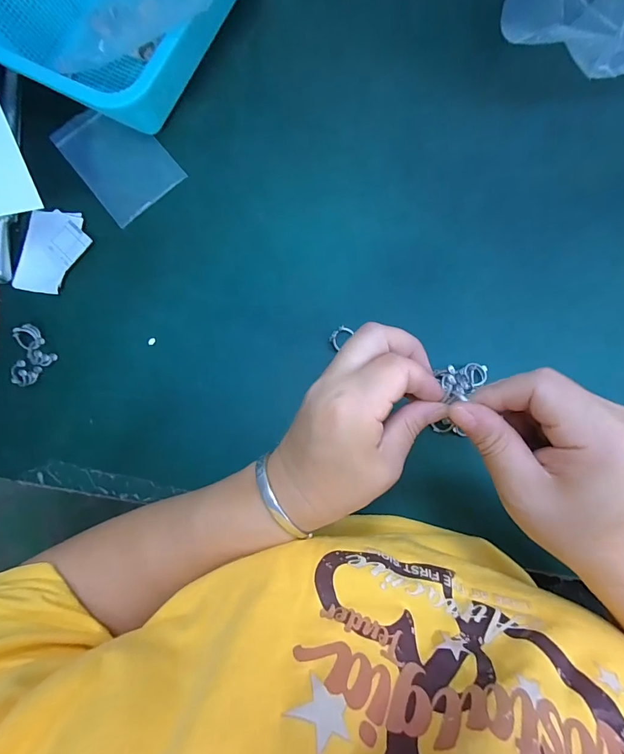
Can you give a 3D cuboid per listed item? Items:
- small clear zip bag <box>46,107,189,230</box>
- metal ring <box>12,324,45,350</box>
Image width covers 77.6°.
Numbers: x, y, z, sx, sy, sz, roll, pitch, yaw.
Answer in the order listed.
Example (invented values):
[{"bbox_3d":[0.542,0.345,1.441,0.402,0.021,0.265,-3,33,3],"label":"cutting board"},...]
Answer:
[{"bbox_3d":[-0.184,-0.209,0.368,0.076,0.005,0.118,-40,84,-2],"label":"small clear zip bag"},{"bbox_3d":[-0.256,-0.035,0.348,0.019,0.012,0.022,-39,81,-2],"label":"metal ring"}]

